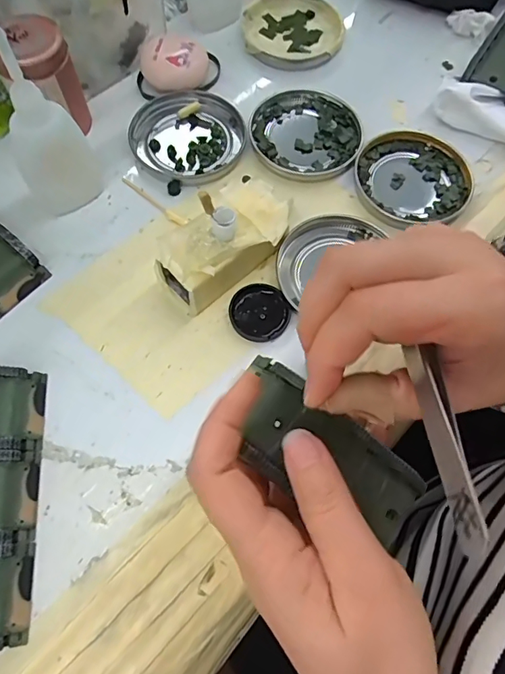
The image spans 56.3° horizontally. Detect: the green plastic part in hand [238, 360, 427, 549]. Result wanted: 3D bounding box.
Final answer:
[{"bbox_3d":[0.032,0.052,0.209,0.092,0.015,0.045,36,70,-2],"label":"green plastic part in hand"}]

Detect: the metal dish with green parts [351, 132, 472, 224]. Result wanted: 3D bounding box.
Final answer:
[{"bbox_3d":[0.110,-0.109,0.324,0.077,0.008,0.074,1,68,-2],"label":"metal dish with green parts"}]

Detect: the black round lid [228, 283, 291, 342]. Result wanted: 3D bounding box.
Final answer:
[{"bbox_3d":[0.004,-0.015,0.281,0.034,0.008,0.036,1,68,-2],"label":"black round lid"}]

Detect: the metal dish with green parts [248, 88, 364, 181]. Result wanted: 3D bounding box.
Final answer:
[{"bbox_3d":[0.038,-0.146,0.339,0.078,0.009,0.078,1,68,-2],"label":"metal dish with green parts"}]

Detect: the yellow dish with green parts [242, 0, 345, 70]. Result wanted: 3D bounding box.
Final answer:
[{"bbox_3d":[0.032,-0.246,0.378,0.076,0.011,0.077,1,68,-2],"label":"yellow dish with green parts"}]

